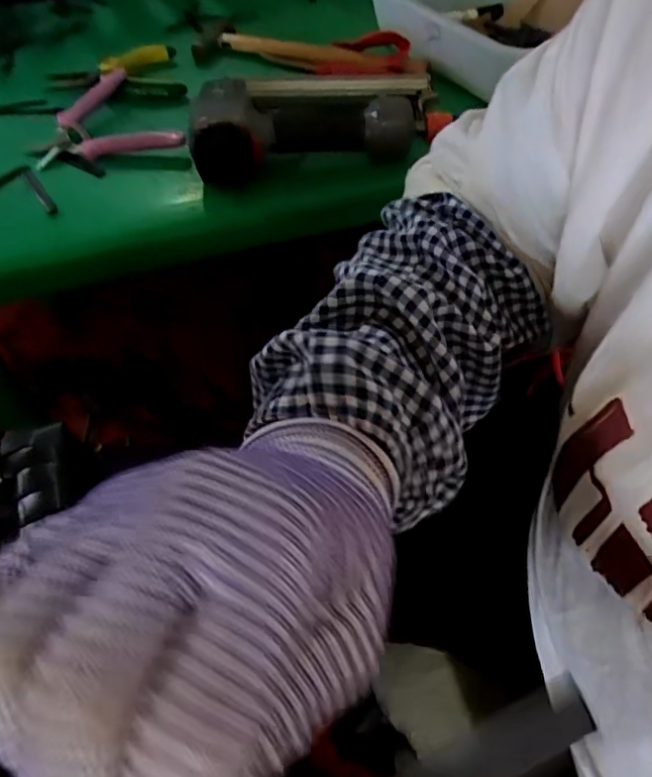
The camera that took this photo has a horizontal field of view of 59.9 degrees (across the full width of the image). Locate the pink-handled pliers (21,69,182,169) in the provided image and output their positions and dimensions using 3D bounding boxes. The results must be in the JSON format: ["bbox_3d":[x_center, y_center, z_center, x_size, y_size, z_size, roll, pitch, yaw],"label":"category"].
[{"bbox_3d":[-0.229,-0.258,0.551,0.121,0.032,0.156,-29,58,-21],"label":"pink-handled pliers"}]

